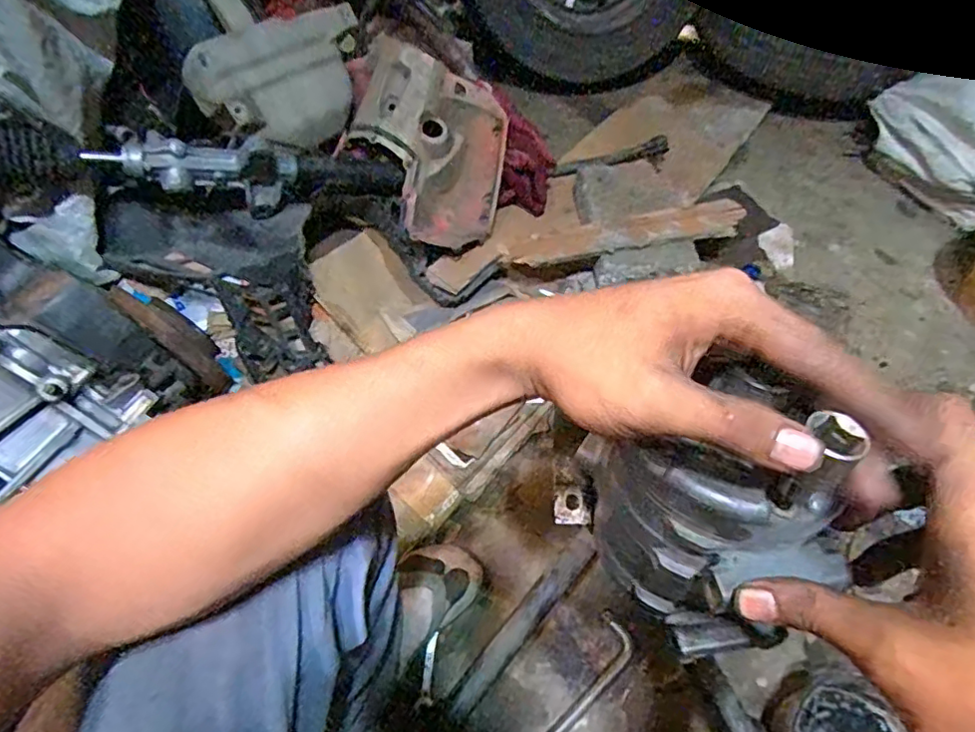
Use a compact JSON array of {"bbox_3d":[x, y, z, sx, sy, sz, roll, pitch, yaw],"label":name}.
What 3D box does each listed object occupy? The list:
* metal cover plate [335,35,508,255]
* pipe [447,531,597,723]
[{"bbox_3d":[-0.095,-0.364,0.980,0.279,0.060,0.286,21,98,-15],"label":"metal cover plate"},{"bbox_3d":[0.045,0.298,0.673,0.033,0.028,0.246,37,64,21],"label":"pipe"}]

